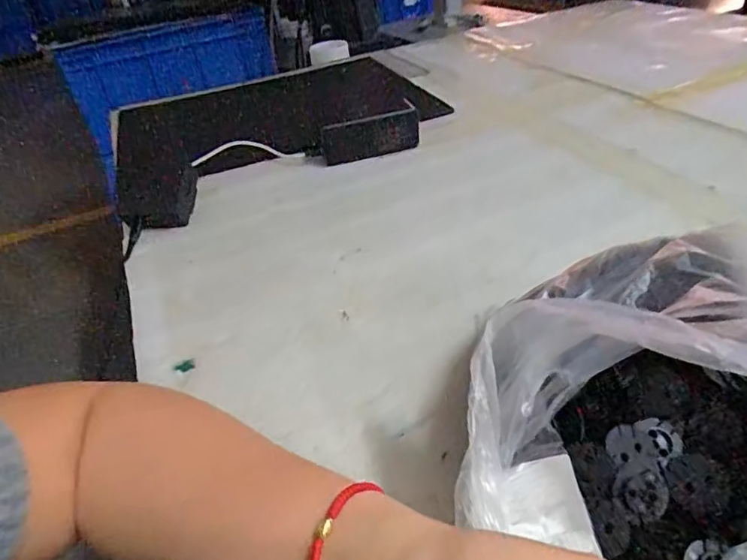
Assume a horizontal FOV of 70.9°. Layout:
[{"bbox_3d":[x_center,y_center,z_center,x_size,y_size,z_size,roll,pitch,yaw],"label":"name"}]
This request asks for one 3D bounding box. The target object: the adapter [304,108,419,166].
[{"bbox_3d":[-0.011,-0.188,0.699,0.152,0.054,0.026,-14,38,-8],"label":"adapter"}]

